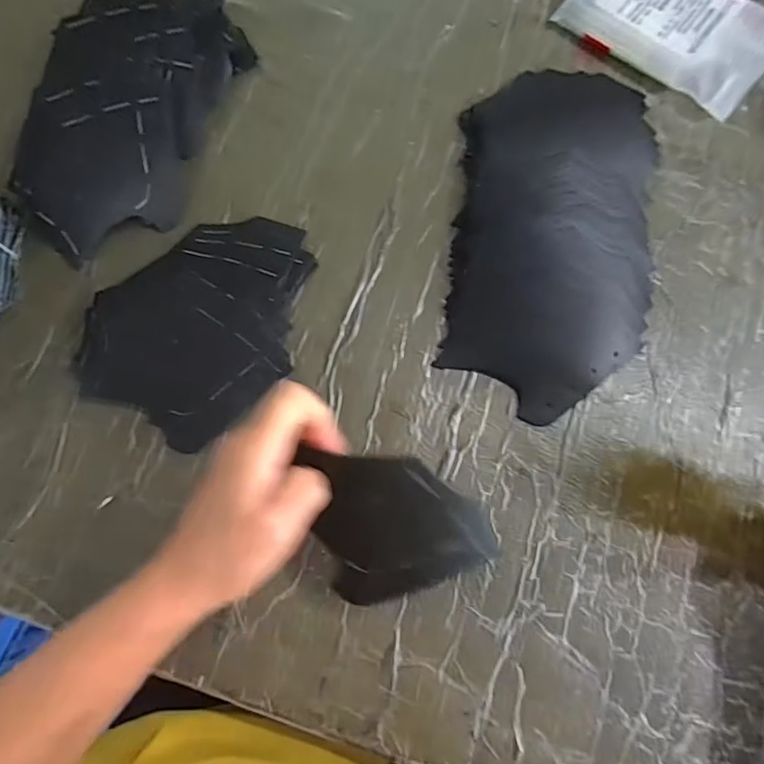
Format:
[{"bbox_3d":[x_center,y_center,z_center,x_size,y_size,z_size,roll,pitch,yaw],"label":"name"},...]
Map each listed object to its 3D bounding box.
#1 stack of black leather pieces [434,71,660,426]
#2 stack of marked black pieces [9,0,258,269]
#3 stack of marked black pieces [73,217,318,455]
[{"bbox_3d":[0.135,-0.121,0.406,0.151,0.029,0.290,6,77,3],"label":"stack of black leather pieces"},{"bbox_3d":[-0.212,-0.223,0.431,0.134,0.055,0.251,19,78,6],"label":"stack of marked black pieces"},{"bbox_3d":[-0.130,-0.045,0.395,0.187,0.033,0.141,-42,79,-8],"label":"stack of marked black pieces"}]

